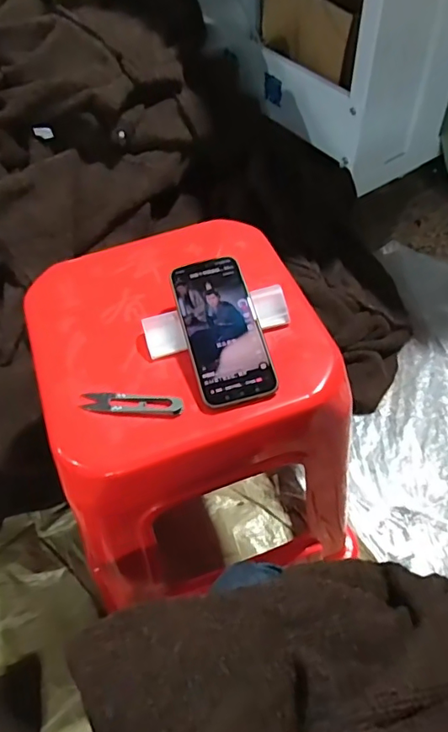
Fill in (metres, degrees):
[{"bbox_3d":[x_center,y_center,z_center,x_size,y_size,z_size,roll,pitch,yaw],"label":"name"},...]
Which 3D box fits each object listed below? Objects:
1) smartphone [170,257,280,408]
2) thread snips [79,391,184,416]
[{"bbox_3d":[-0.001,-0.038,0.520,0.075,0.008,0.155,-14,70,-8],"label":"smartphone"},{"bbox_3d":[-0.090,0.035,0.505,0.101,0.010,0.026,3,54,5],"label":"thread snips"}]

